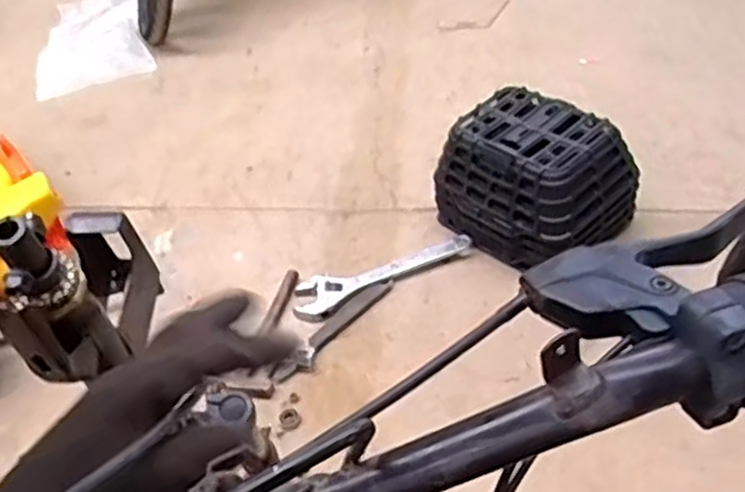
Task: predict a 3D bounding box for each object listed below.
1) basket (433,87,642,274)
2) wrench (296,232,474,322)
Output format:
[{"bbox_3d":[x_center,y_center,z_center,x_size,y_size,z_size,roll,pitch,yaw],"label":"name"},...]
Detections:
[{"bbox_3d":[0.301,-0.123,1.343,0.304,0.229,0.235,31,50,34],"label":"basket"},{"bbox_3d":[0.008,0.040,1.340,0.347,0.023,0.113,-24,43,-20],"label":"wrench"}]

